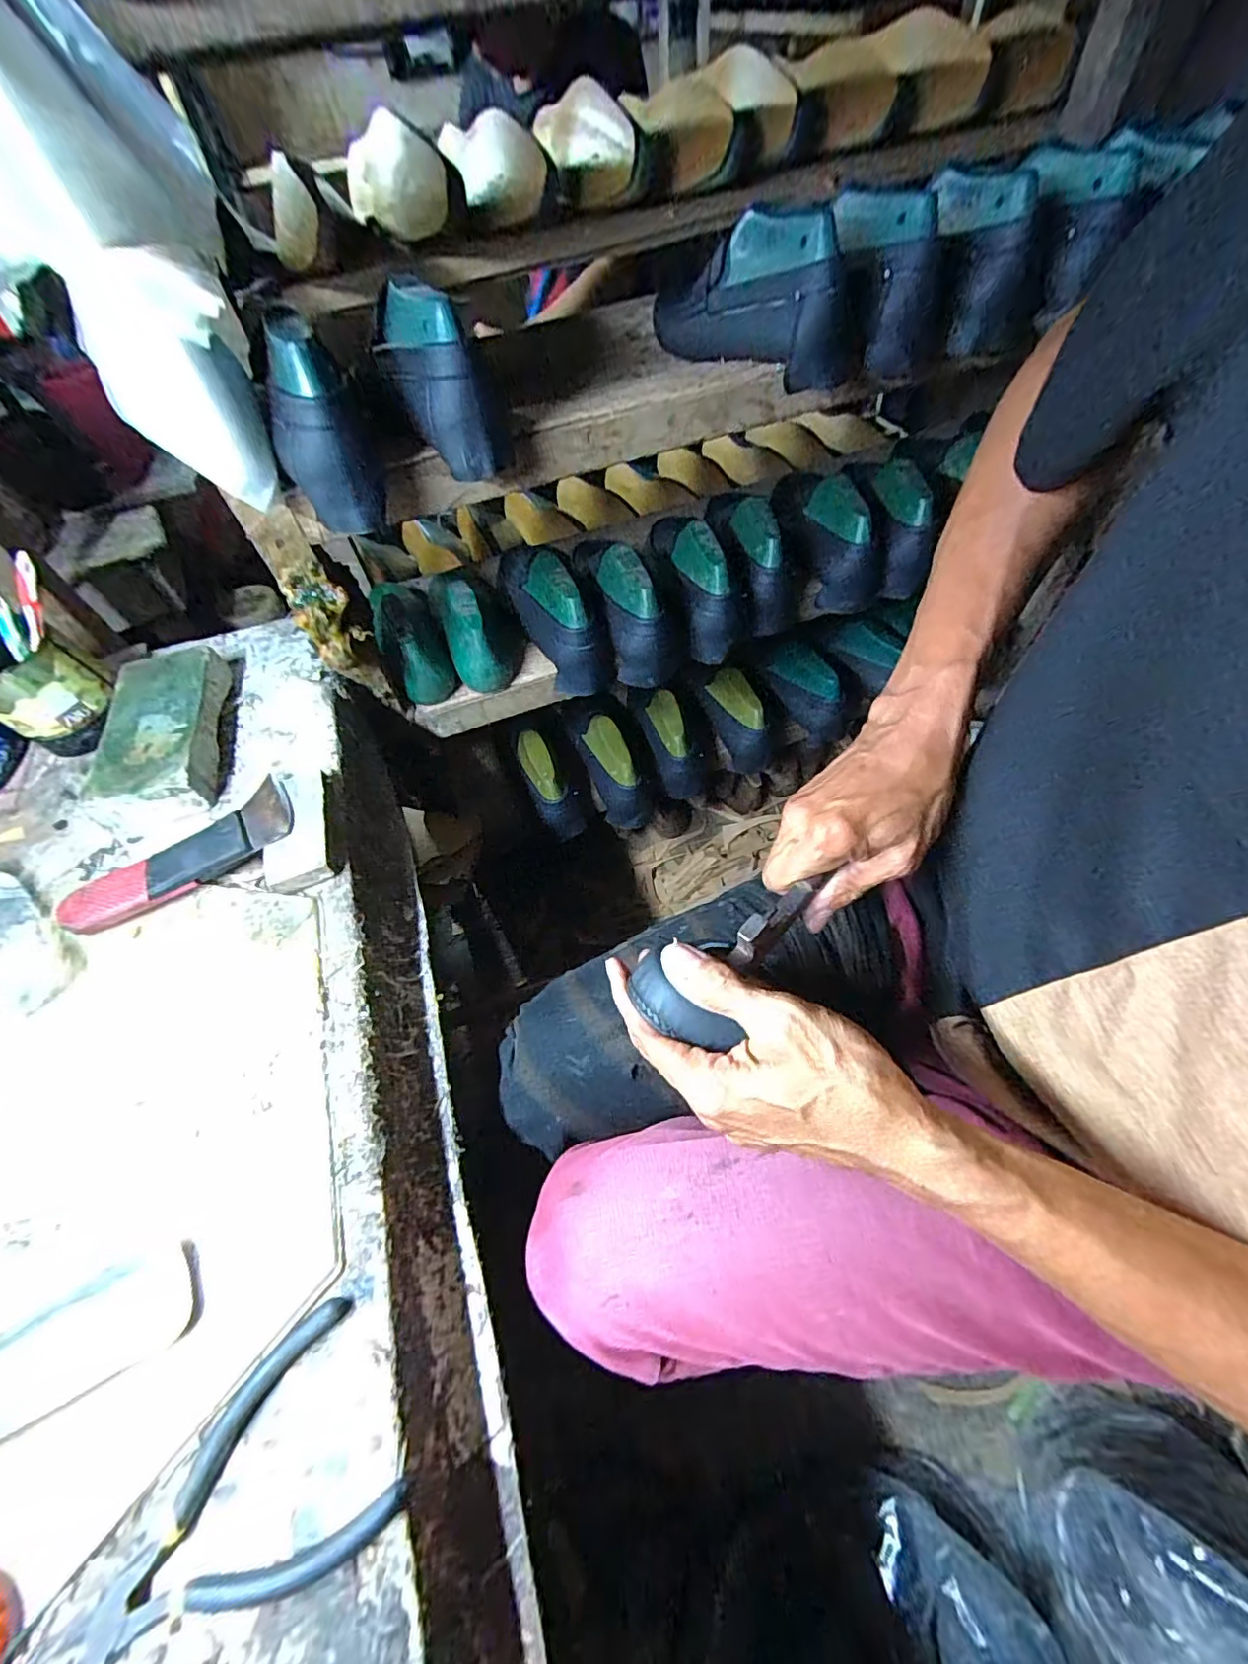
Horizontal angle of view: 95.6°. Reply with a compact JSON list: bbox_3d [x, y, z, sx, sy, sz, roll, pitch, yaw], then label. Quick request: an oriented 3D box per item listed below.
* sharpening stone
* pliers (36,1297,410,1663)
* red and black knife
[{"bbox_3d":[-0.428,-0.095,0.526,0.101,0.044,0.192,-16,56,-6],"label":"sharpening stone"},{"bbox_3d":[-0.187,0.320,0.256,0.157,0.014,0.089,-35,60,-18],"label":"pliers"},{"bbox_3d":[-0.359,0.021,0.457,0.181,0.024,0.071,-32,59,-16],"label":"red and black knife"}]

